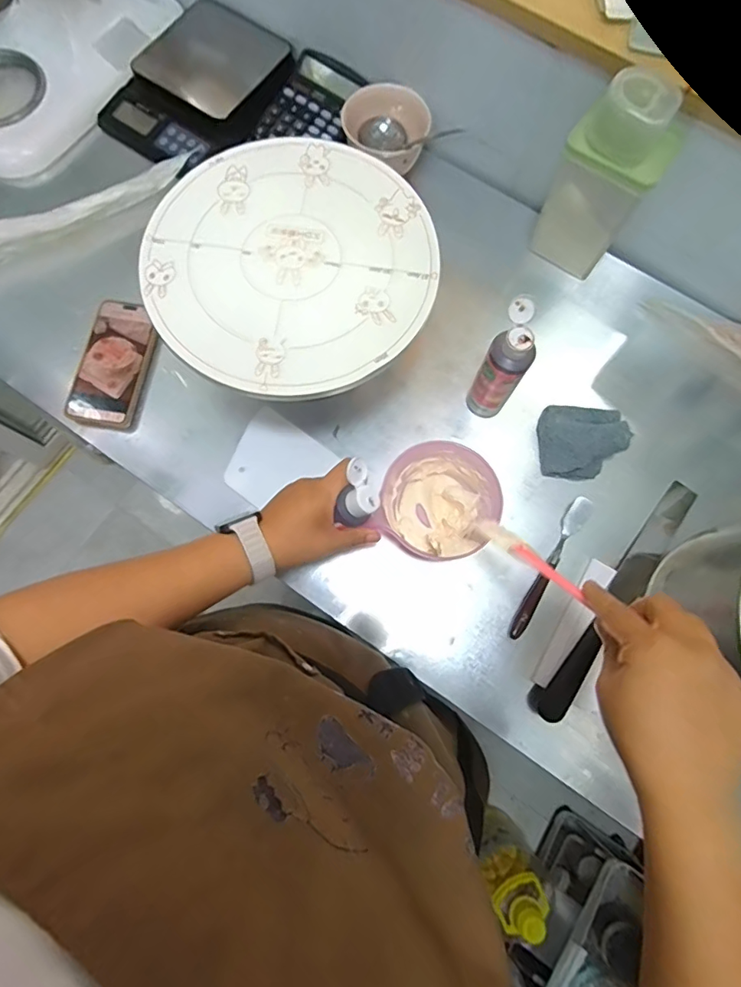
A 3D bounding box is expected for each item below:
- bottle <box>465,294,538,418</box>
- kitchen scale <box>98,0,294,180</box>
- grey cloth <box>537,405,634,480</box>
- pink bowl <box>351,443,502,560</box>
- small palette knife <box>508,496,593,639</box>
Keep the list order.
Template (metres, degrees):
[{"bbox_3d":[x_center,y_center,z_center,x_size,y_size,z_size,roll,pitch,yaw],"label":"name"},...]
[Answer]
[{"bbox_3d":[0.145,-0.137,0.539,0.047,0.152,0.059,26,77,6],"label":"bottle"},{"bbox_3d":[-0.234,-0.562,0.682,0.185,0.048,0.239,37,79,8],"label":"kitchen scale"},{"bbox_3d":[0.251,-0.062,0.584,0.097,0.026,0.087,6,76,1],"label":"grey cloth"},{"bbox_3d":[0.072,0.013,0.541,0.118,0.071,0.119,0,76,-1],"label":"pink bowl"},{"bbox_3d":[0.203,0.082,0.555,0.023,0.012,0.179,32,78,7],"label":"small palette knife"}]

